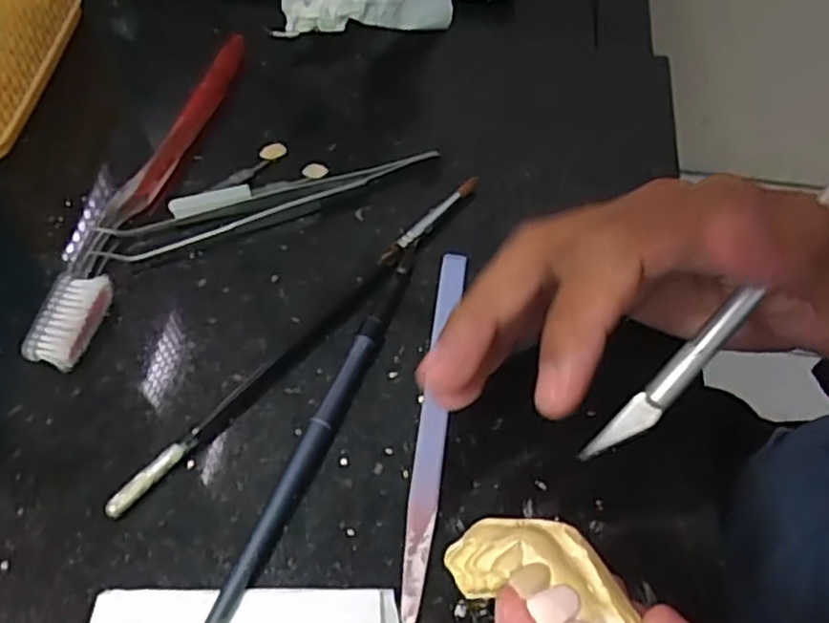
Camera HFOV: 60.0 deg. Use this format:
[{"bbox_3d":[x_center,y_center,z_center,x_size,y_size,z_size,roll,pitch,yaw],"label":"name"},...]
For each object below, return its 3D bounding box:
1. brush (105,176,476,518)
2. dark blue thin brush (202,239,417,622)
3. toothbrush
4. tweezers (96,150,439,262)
[{"bbox_3d":[-0.036,0.004,0.268,0.007,0.008,0.186,36,62,20],"label":"brush"},{"bbox_3d":[-0.032,0.038,0.244,0.010,0.009,0.164,21,57,12],"label":"dark blue thin brush"},{"bbox_3d":[-0.112,-0.055,0.301,0.021,0.014,0.177,11,56,5],"label":"toothbrush"},{"bbox_3d":[-0.059,-0.048,0.299,0.139,0.009,0.017,-19,58,-15],"label":"tweezers"}]

